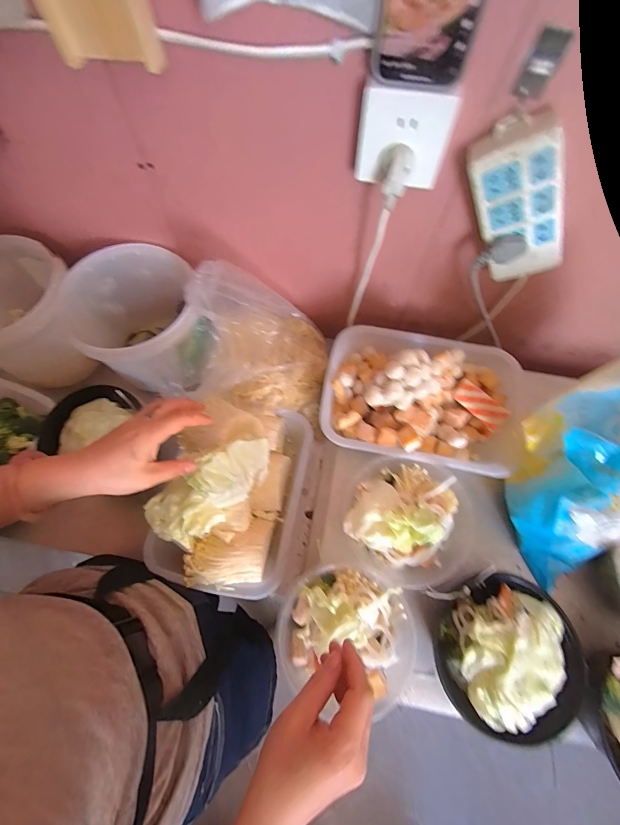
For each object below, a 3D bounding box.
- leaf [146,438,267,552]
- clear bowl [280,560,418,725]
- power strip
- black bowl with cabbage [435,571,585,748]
[{"bbox_3d":[-0.142,0.107,0.480,0.195,0.076,0.087,-39,73,9],"label":"leaf"},{"bbox_3d":[0.045,0.265,0.407,0.150,0.078,0.157,1,68,-1],"label":"clear bowl"},{"bbox_3d":[0.242,-0.230,0.395,0.082,0.188,0.034,-3,62,39],"label":"power strip"},{"bbox_3d":[0.231,0.279,0.402,0.134,0.087,0.156,8,68,2],"label":"black bowl with cabbage"}]

